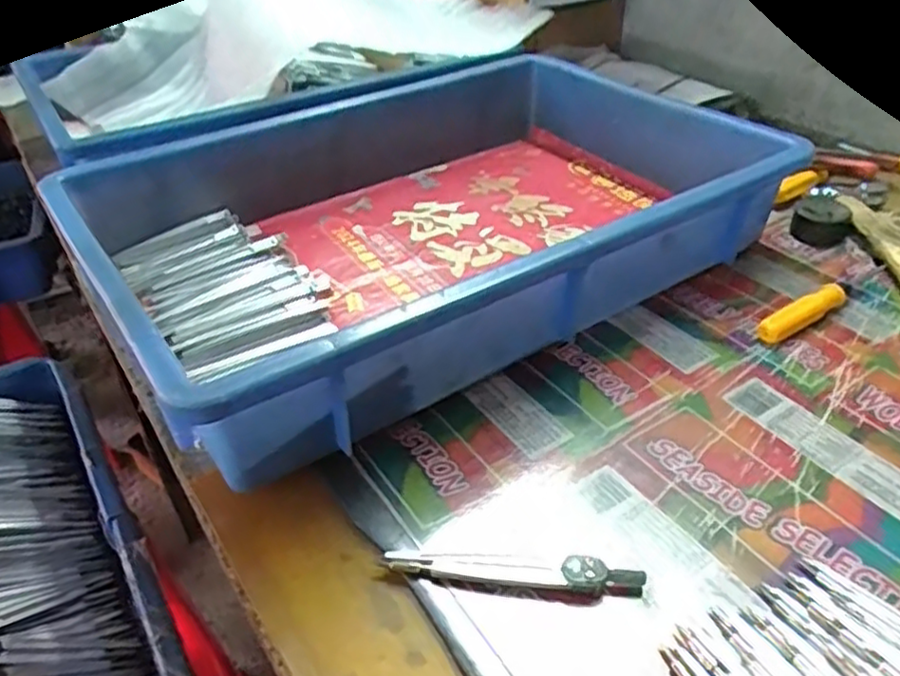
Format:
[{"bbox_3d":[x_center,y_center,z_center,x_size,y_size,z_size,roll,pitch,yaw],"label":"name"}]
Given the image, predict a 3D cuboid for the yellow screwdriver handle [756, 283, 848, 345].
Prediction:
[{"bbox_3d":[0.218,-0.015,0.431,0.073,0.016,0.014,-23,42,-23],"label":"yellow screwdriver handle"}]

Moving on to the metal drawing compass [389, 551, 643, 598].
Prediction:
[{"bbox_3d":[0.027,0.099,0.297,0.107,0.009,0.015,3,39,7],"label":"metal drawing compass"}]

